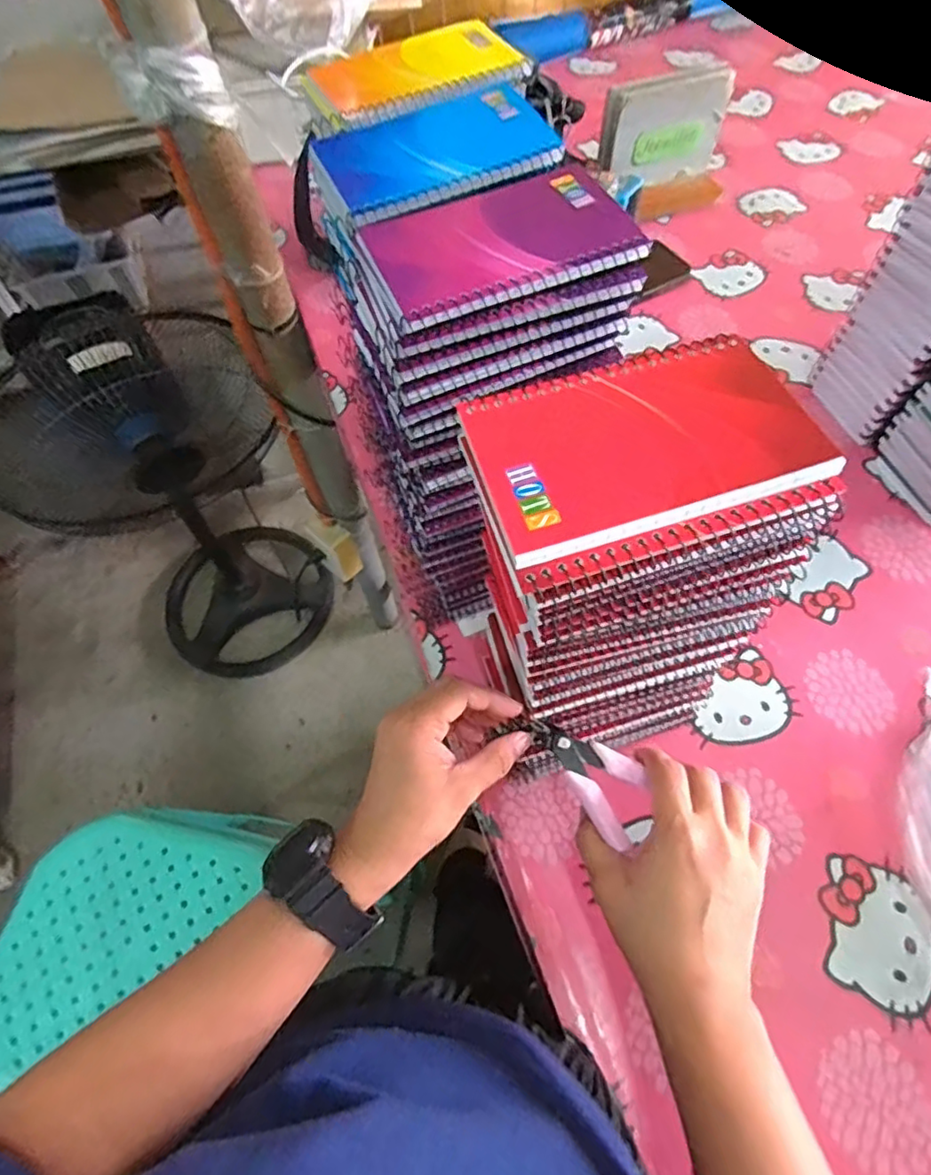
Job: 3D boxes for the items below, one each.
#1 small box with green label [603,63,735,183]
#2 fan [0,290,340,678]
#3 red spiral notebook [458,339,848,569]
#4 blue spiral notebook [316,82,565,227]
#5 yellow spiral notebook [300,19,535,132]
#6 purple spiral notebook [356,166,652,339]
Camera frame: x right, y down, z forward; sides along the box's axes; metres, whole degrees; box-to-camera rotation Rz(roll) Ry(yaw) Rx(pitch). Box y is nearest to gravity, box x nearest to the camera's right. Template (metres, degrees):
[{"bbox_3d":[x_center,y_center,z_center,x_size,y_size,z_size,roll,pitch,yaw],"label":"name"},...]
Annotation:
[{"bbox_3d":[0.248,-0.566,0.754,0.156,0.125,0.026,-17,62,-6],"label":"small box with green label"},{"bbox_3d":[-0.551,-0.127,1.167,0.383,0.793,0.372,27,67,17],"label":"fan"},{"bbox_3d":[0.072,-0.061,0.244,0.136,0.007,0.080,-15,62,-5],"label":"red spiral notebook"},{"bbox_3d":[-0.017,-0.259,0.356,0.131,0.012,0.084,-21,63,-8],"label":"blue spiral notebook"},{"bbox_3d":[-0.032,-0.343,0.404,0.144,0.015,0.094,-23,63,-9],"label":"yellow spiral notebook"},{"bbox_3d":[0.015,-0.183,0.314,0.131,0.011,0.091,-20,63,-7],"label":"purple spiral notebook"}]

